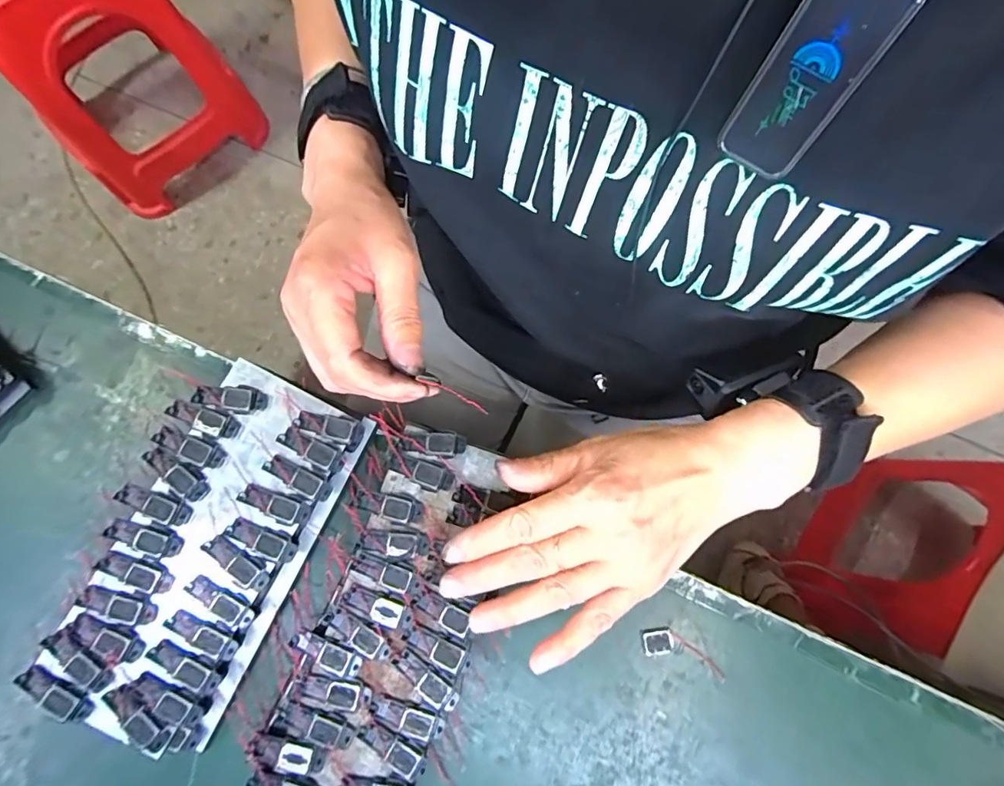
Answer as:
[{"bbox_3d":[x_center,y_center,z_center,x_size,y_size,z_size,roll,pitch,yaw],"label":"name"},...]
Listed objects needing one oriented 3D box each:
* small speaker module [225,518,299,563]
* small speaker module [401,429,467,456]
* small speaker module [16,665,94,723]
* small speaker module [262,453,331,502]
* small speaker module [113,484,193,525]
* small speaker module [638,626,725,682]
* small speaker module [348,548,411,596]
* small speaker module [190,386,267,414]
[{"bbox_3d":[-0.135,0.083,0.289,0.039,0.004,0.014,22,72,0],"label":"small speaker module"},{"bbox_3d":[-0.040,0.029,0.299,0.038,0.005,0.014,3,78,1],"label":"small speaker module"},{"bbox_3d":[-0.231,0.155,0.264,0.039,0.005,0.013,34,80,7],"label":"small speaker module"},{"bbox_3d":[-0.118,0.048,0.293,0.039,0.004,0.015,24,79,5],"label":"small speaker module"},{"bbox_3d":[-0.194,0.062,0.285,0.040,0.005,0.014,20,79,4],"label":"small speaker module"},{"bbox_3d":[0.103,0.147,0.293,0.049,0.004,0.017,18,79,4],"label":"small speaker module"},{"bbox_3d":[-0.068,0.098,0.282,0.036,0.004,0.013,21,79,5],"label":"small speaker module"},{"bbox_3d":[-0.159,0.003,0.299,0.040,0.006,0.014,8,78,2],"label":"small speaker module"}]

